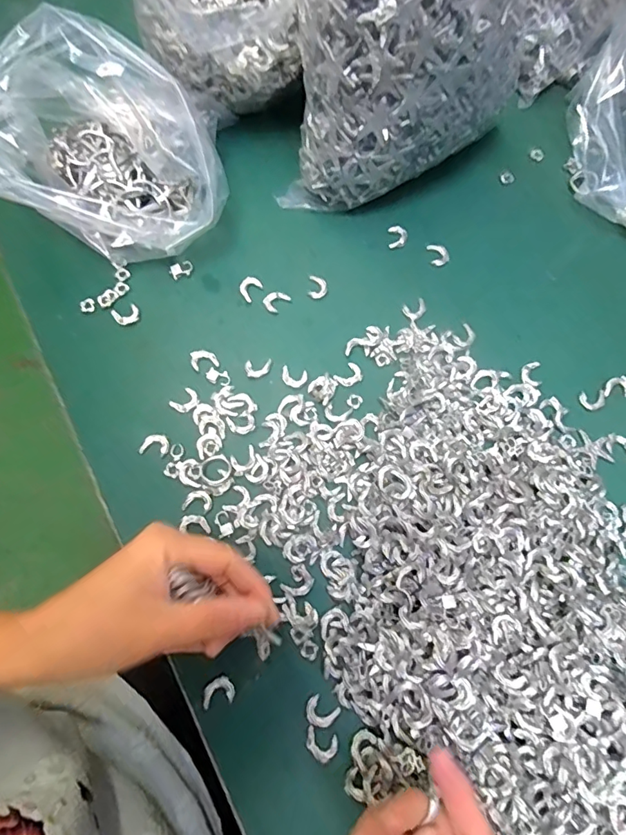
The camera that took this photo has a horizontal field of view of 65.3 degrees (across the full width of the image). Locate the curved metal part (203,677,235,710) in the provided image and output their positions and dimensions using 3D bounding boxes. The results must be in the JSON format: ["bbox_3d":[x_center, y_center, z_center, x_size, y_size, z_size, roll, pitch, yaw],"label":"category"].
[{"bbox_3d":[-0.055,0.160,0.284,0.018,0.004,0.014,-10,72,-5],"label":"curved metal part"}]

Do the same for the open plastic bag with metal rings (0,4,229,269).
[{"bbox_3d":[-0.137,-0.175,0.333,0.151,0.109,0.108,8,72,1],"label":"open plastic bag with metal rings"}]

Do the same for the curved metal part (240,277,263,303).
[{"bbox_3d":[-0.048,-0.098,0.366,0.014,0.004,0.018,30,73,8],"label":"curved metal part"}]

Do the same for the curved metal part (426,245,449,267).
[{"bbox_3d":[0.098,-0.128,0.381,0.014,0.004,0.018,-12,72,-6],"label":"curved metal part"}]

